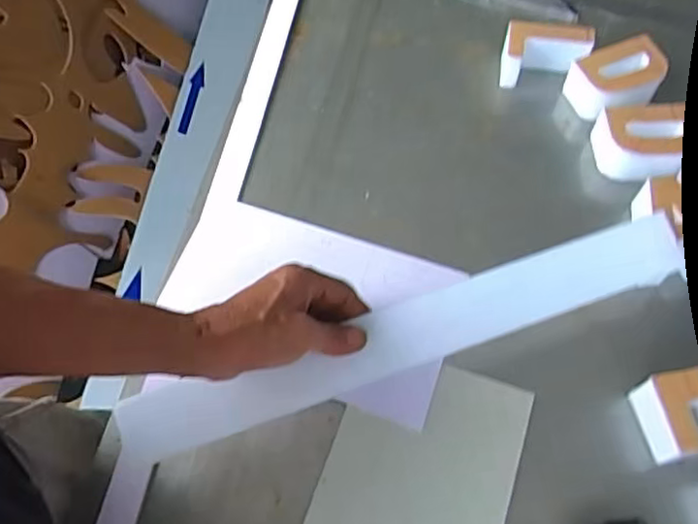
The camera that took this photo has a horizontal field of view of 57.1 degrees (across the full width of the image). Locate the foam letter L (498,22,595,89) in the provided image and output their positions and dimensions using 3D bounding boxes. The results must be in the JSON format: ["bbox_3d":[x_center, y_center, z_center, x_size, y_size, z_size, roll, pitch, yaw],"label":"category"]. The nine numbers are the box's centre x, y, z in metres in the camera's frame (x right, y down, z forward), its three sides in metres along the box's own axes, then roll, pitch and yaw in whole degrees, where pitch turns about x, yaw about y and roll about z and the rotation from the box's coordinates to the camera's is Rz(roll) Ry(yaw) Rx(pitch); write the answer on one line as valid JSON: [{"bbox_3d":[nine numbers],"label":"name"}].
[{"bbox_3d":[0.196,-0.206,0.639,0.086,0.047,0.046,5,64,4],"label":"foam letter L"}]

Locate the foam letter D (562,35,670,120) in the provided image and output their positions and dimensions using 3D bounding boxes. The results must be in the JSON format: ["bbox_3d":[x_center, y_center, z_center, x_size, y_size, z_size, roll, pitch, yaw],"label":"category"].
[{"bbox_3d":[0.261,-0.171,0.626,0.090,0.048,0.064,-16,64,-6],"label":"foam letter D"}]

